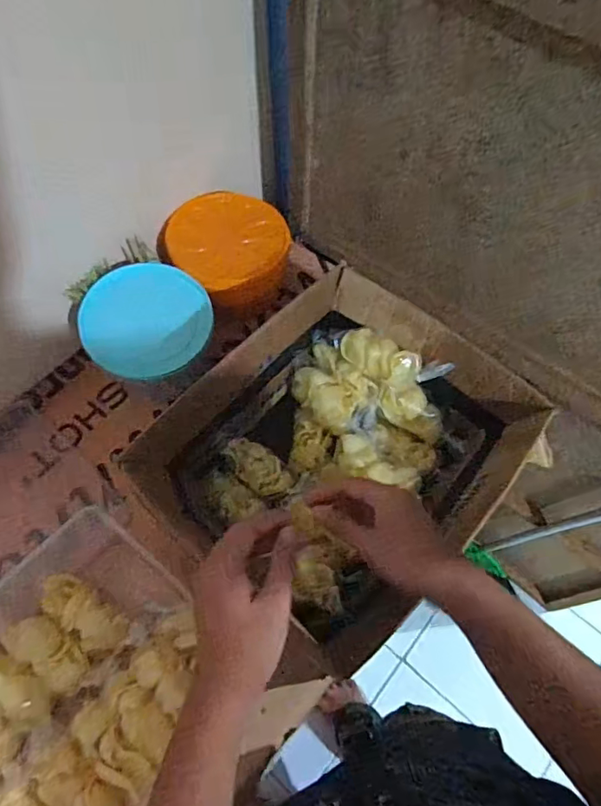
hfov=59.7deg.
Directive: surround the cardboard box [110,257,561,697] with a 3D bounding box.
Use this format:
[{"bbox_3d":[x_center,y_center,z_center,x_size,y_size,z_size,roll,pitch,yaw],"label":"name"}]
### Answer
[{"bbox_3d":[0.053,0.063,0.676,0.329,0.143,0.393,38,69,16],"label":"cardboard box"}]

